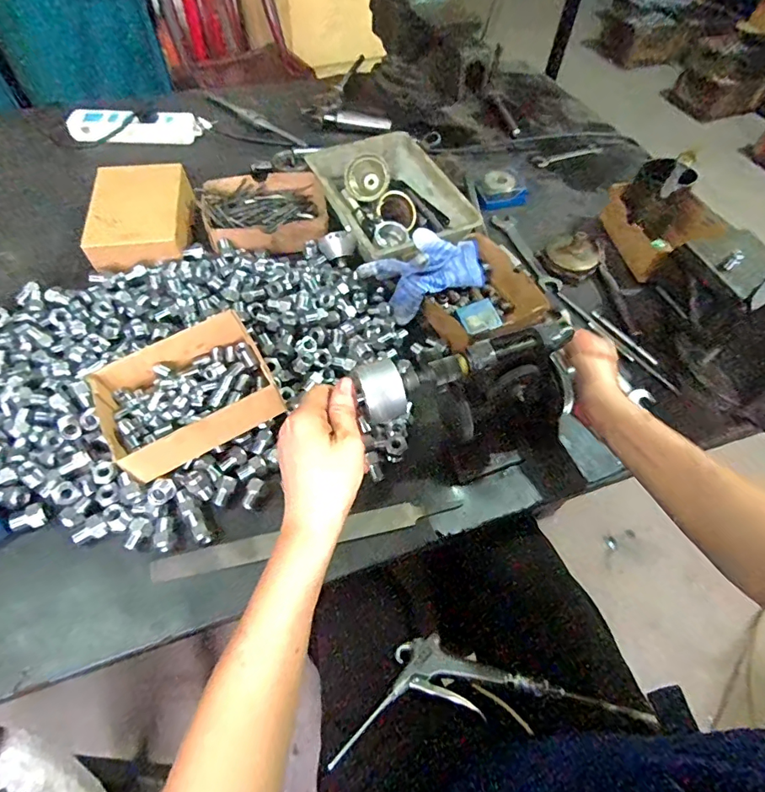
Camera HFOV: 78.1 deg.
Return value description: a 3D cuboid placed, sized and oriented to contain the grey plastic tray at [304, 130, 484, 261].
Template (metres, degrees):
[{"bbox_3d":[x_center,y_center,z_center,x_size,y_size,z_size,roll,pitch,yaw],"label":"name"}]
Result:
[{"bbox_3d":[0.007,-0.290,0.699,0.171,0.059,0.255,-21,60,-17],"label":"grey plastic tray"}]

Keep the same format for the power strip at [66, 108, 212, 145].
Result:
[{"bbox_3d":[-0.418,-0.463,0.815,0.231,0.035,0.053,-1,56,-4],"label":"power strip"}]

